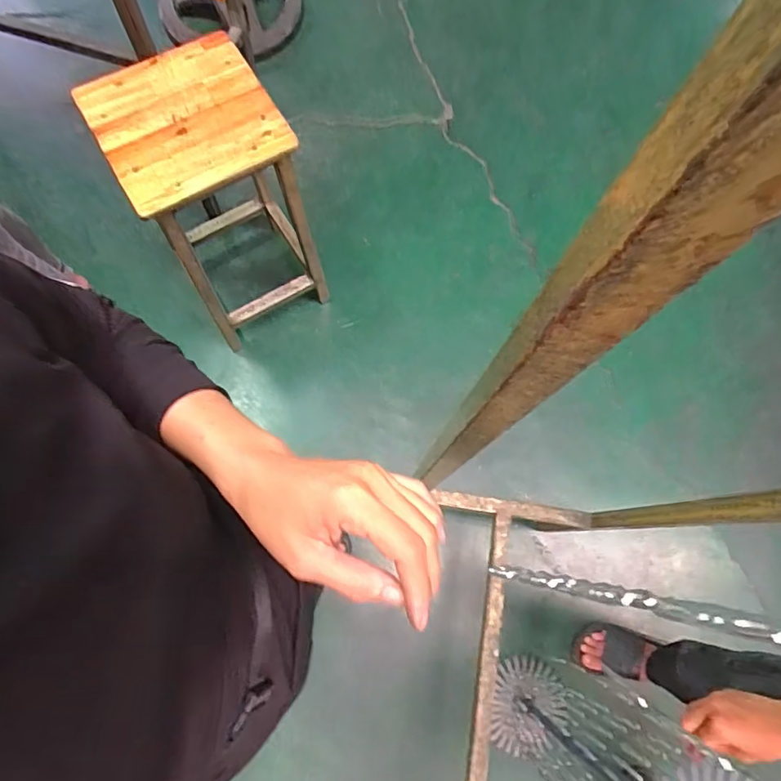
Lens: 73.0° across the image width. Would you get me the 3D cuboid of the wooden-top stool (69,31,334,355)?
[{"bbox_3d":[-0.348,-0.384,1.140,0.282,0.549,0.281,-31,78,-11],"label":"wooden-top stool"}]

